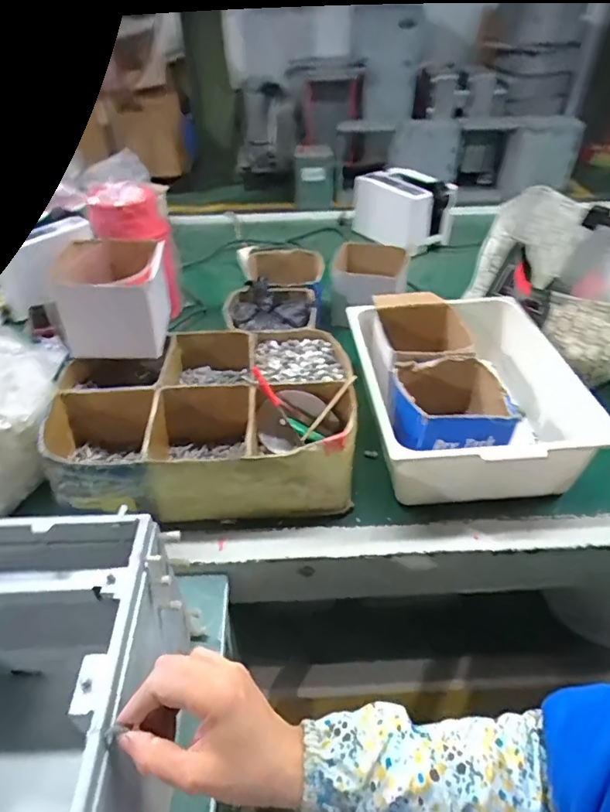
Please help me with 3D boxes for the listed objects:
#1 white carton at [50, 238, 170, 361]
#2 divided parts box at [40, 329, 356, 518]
[{"bbox_3d":[-0.272,-0.159,0.763,0.136,0.122,0.142,0,42,1],"label":"white carton"},{"bbox_3d":[-0.143,0.014,0.748,0.404,0.118,0.286,-4,42,-3],"label":"divided parts box"}]

